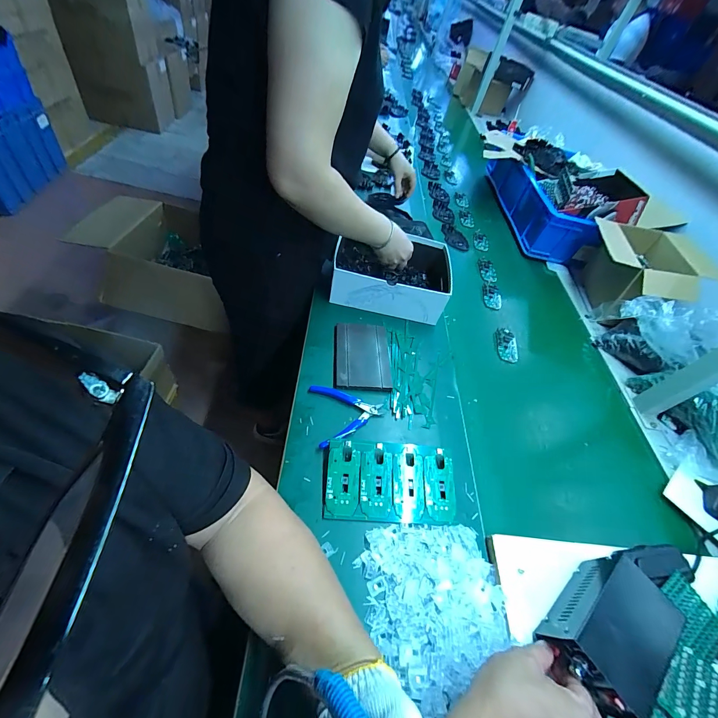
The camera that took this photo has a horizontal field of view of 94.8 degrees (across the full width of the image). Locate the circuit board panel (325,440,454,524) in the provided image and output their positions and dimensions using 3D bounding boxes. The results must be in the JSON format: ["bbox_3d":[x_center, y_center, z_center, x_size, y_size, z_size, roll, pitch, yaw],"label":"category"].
[{"bbox_3d":[0.048,0.176,0.476,0.188,0.004,0.105,6,59,-9],"label":"circuit board panel"}]

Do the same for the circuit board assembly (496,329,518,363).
[{"bbox_3d":[0.331,-0.029,0.739,0.051,0.018,0.083,8,51,-8],"label":"circuit board assembly"}]

